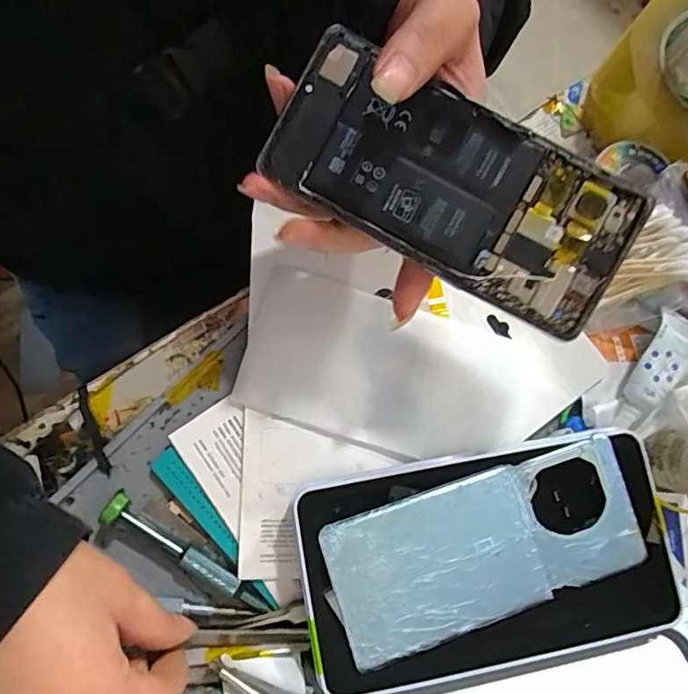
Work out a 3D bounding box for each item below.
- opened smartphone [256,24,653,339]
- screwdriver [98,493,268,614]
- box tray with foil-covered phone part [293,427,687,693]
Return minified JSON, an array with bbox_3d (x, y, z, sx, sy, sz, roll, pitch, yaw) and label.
[{"bbox_3d":[0.047,-0.070,0.231,0.158,0.005,0.071,30,94,-1],"label":"opened smartphone"},{"bbox_3d":[-0.082,0.109,0.273,0.098,0.018,0.014,33,79,2],"label":"screwdriver"},{"bbox_3d":[0.074,0.107,0.270,0.186,0.021,0.100,-9,81,-6],"label":"box tray with foil-covered phone part"}]

